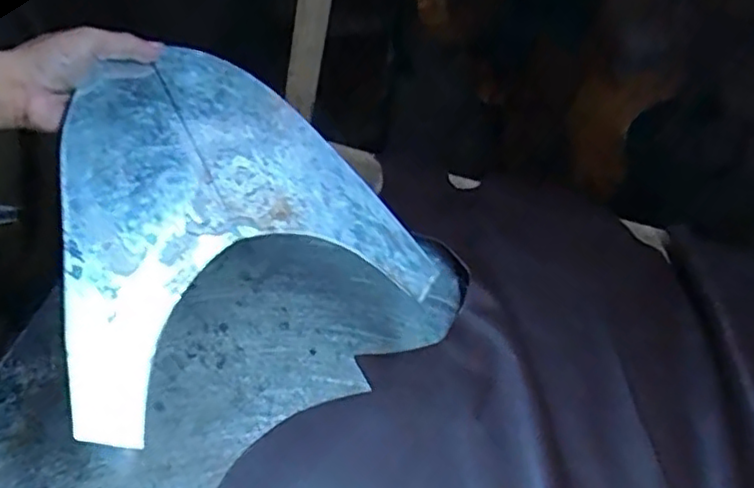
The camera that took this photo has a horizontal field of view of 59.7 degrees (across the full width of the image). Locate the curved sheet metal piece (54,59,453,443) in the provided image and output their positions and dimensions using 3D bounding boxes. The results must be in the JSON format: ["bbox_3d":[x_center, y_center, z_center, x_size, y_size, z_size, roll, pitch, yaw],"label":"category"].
[{"bbox_3d":[-0.124,-0.032,0.516,0.290,0.009,0.258,-23,80,-34],"label":"curved sheet metal piece"}]

